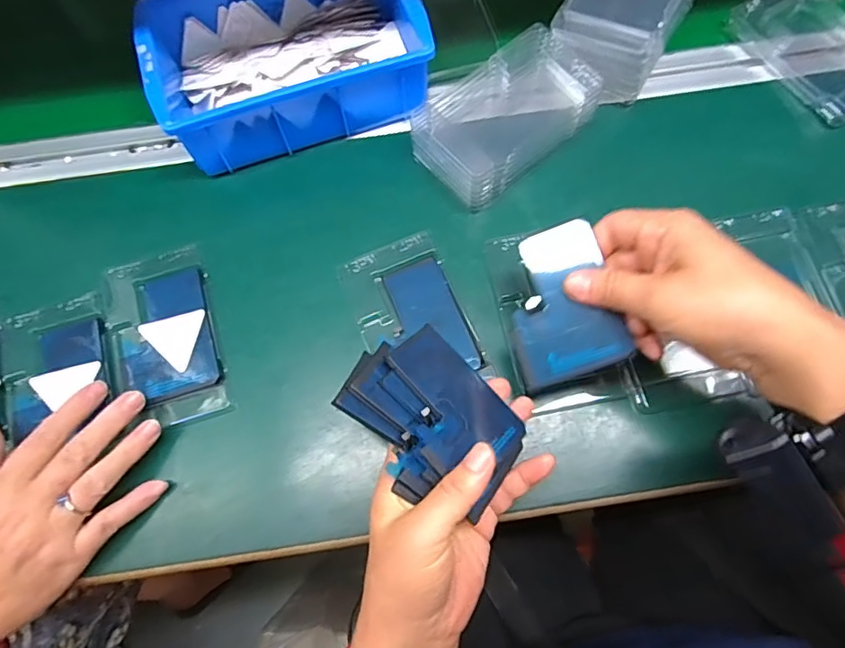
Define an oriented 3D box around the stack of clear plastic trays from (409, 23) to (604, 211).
[{"bbox_3d":[0.059,-0.157,0.403,0.131,0.037,0.086,-40,74,-12],"label":"stack of clear plastic trays"}]

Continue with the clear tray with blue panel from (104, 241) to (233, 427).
[{"bbox_3d":[-0.180,0.009,0.374,0.070,0.010,0.122,-17,71,-5],"label":"clear tray with blue panel"}]

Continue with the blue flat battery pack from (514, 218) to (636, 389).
[{"bbox_3d":[0.082,-0.013,0.324,0.061,0.006,0.089,-18,82,10],"label":"blue flat battery pack"}]

